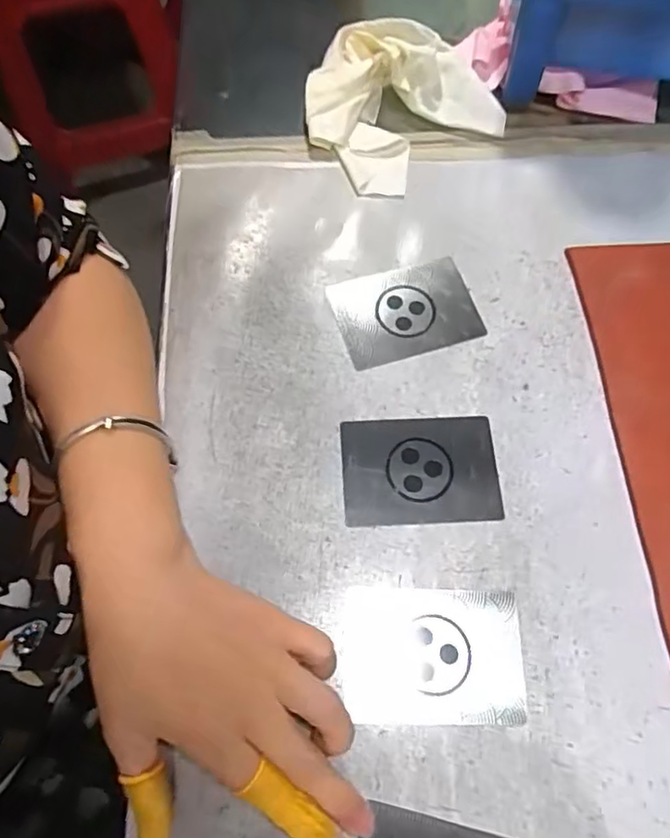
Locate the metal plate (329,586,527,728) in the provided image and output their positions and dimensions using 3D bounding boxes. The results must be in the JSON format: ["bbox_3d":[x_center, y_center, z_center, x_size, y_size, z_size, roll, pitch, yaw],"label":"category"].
[{"bbox_3d":[0.048,0.117,0.301,0.090,0.004,0.063,1,66,1],"label":"metal plate"}]

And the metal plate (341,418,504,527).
[{"bbox_3d":[0.048,0.028,0.340,0.087,0.004,0.062,-2,66,-1],"label":"metal plate"}]

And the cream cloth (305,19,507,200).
[{"bbox_3d":[0.044,-0.234,0.436,0.138,0.032,0.122,-34,70,-14],"label":"cream cloth"}]

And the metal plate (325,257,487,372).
[{"bbox_3d":[0.045,-0.067,0.382,0.086,0.006,0.058,-16,77,-7],"label":"metal plate"}]

